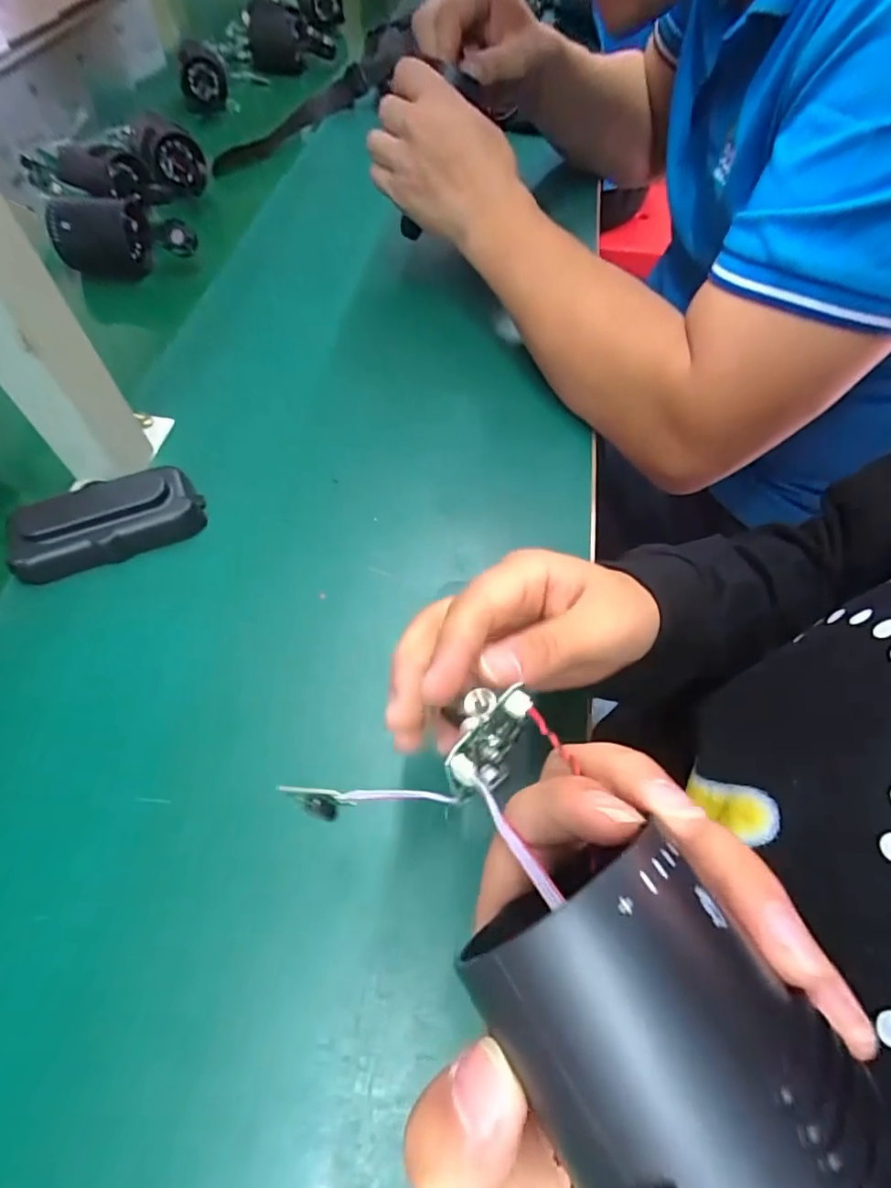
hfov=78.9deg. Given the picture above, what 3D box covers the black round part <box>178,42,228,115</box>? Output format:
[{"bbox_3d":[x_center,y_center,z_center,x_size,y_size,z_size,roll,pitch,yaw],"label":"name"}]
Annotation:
[{"bbox_3d":[-0.295,-0.622,0.658,0.053,0.056,0.056,0,60,0],"label":"black round part"}]

